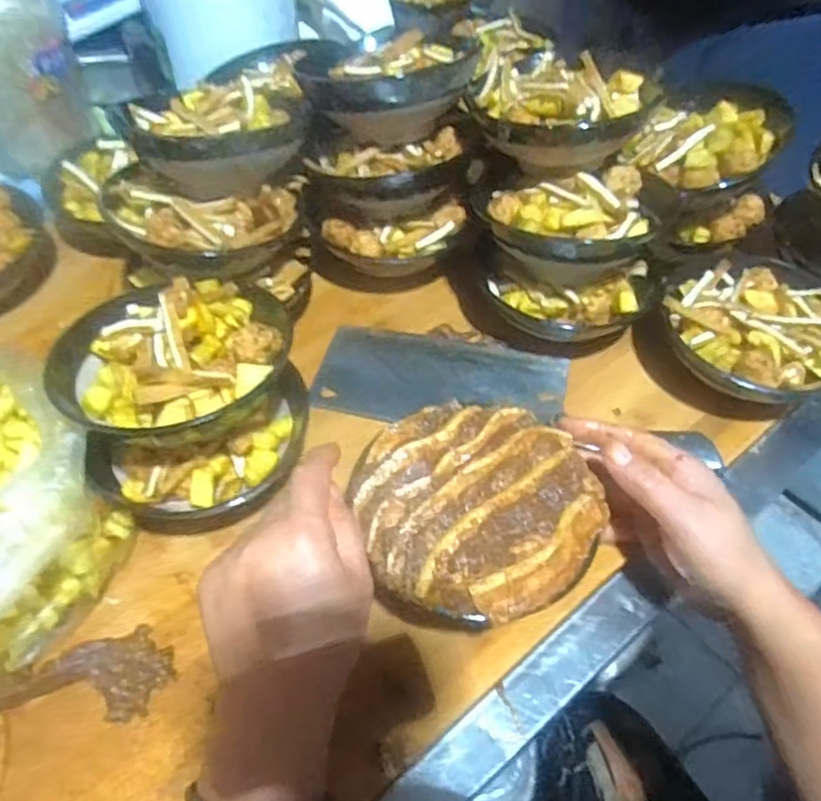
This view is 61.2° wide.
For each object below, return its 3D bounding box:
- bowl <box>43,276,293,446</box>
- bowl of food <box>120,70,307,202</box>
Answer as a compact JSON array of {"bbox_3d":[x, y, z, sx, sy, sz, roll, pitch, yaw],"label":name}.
[{"bbox_3d":[-0.134,-0.020,0.396,0.132,0.066,0.105,-17,53,-15],"label":"bowl"},{"bbox_3d":[-0.122,-0.180,0.469,0.096,0.052,0.122,35,58,25],"label":"bowl of food"}]

